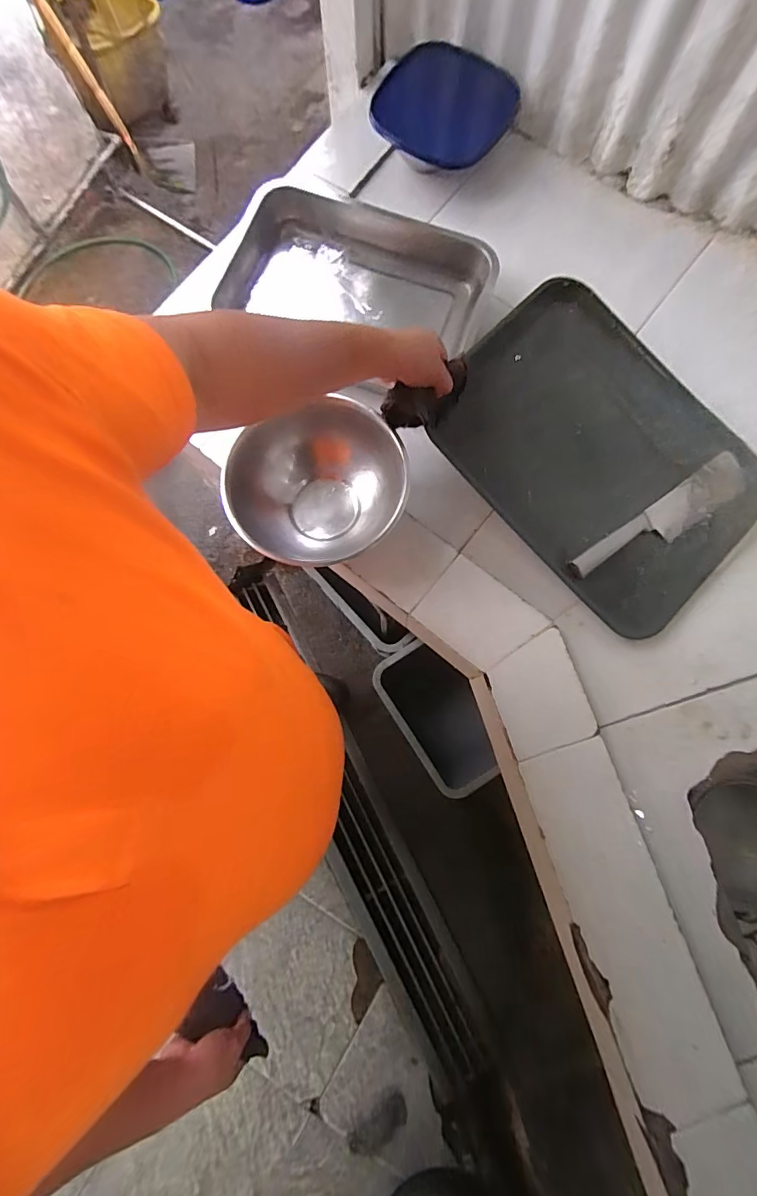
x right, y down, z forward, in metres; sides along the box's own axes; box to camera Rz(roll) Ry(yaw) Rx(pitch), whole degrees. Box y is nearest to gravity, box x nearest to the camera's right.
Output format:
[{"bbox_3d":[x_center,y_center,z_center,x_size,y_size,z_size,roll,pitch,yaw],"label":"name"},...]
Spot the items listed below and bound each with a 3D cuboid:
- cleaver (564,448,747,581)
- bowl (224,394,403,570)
[{"bbox_3d":[0.396,-0.104,0.637,0.302,0.014,0.060,-33,95,-8],"label":"cleaver"},{"bbox_3d":[-0.077,-0.150,0.604,0.214,0.121,0.187,2,77,0],"label":"bowl"}]

